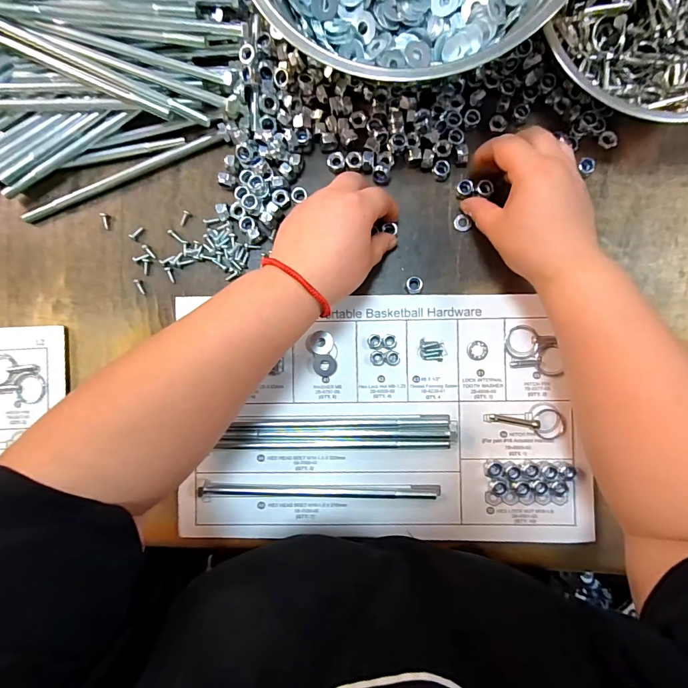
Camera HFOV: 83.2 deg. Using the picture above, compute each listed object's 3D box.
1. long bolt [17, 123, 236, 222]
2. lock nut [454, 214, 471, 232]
[{"bbox_3d":[-0.207,-0.162,0.367,0.212,0.014,0.019,-20,88,3],"label":"long bolt"},{"bbox_3d":[0.111,-0.112,0.362,0.016,0.004,0.013,18,90,3],"label":"lock nut"}]

